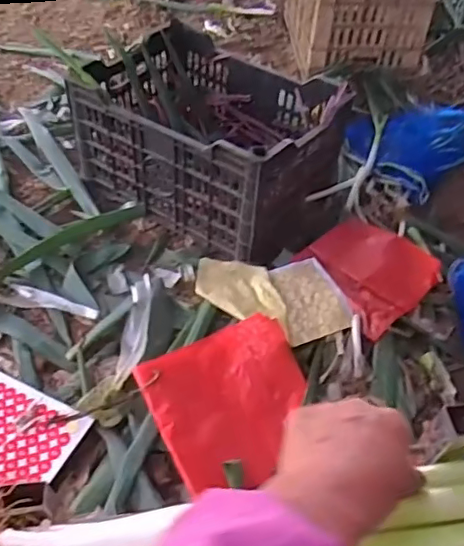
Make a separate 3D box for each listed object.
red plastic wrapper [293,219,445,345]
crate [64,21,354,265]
[{"bbox_3d":[0.251,-0.017,1.052,0.223,0.038,0.227,-32,56,-28],"label":"red plastic wrapper"},{"bbox_3d":[-0.036,-0.271,1.150,0.493,0.229,0.333,26,52,20],"label":"crate"}]

